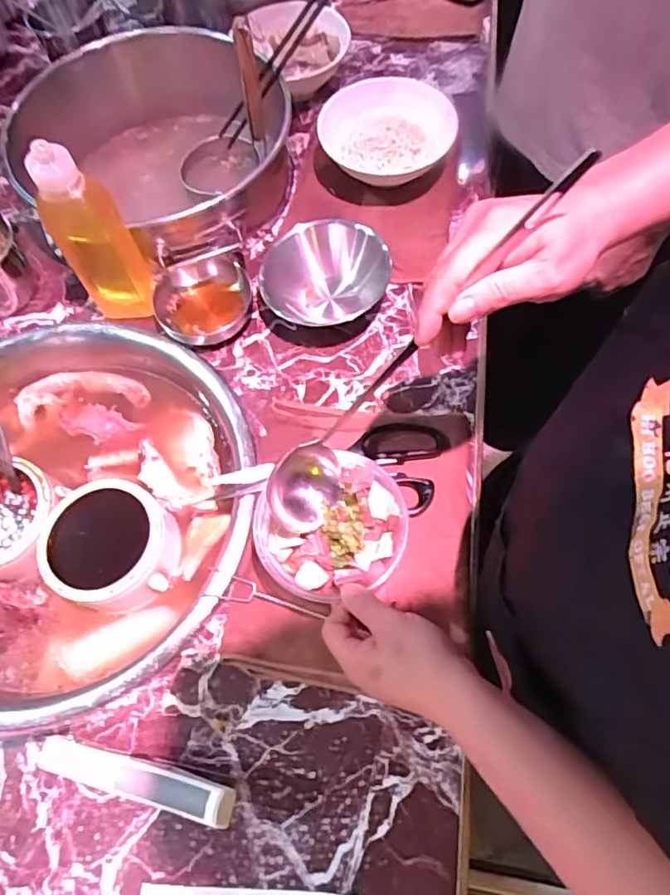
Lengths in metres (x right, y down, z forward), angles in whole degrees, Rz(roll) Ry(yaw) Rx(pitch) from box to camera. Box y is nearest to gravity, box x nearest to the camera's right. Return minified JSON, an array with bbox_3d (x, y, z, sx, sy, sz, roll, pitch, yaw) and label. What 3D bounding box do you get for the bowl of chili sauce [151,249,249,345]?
[{"bbox_3d":[-0.156,-0.177,0.678,0.115,0.049,0.105,-1,66,3],"label":"bowl of chili sauce"}]

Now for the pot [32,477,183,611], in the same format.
[{"bbox_3d":[-0.233,0.101,0.599,0.125,0.061,0.128,-1,66,3],"label":"pot"}]

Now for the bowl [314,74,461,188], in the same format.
[{"bbox_3d":[0.069,-0.396,0.740,0.145,0.084,0.156,-1,66,3],"label":"bowl"}]

